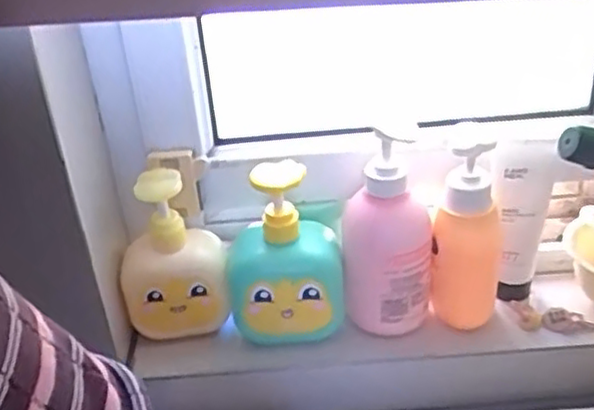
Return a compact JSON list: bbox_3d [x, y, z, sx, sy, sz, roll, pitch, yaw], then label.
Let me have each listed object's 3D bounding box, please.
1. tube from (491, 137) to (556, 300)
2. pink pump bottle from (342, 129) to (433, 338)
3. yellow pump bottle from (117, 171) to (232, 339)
[{"bbox_3d":[0.205,0.020,0.651,0.049,0.169,0.037,6,31,20],"label":"tube"},{"bbox_3d":[0.079,0.033,0.621,0.076,0.197,0.063,1,30,11],"label":"pink pump bottle"},{"bbox_3d":[-0.111,0.045,0.629,0.094,0.146,0.055,-6,29,-1],"label":"yellow pump bottle"}]

